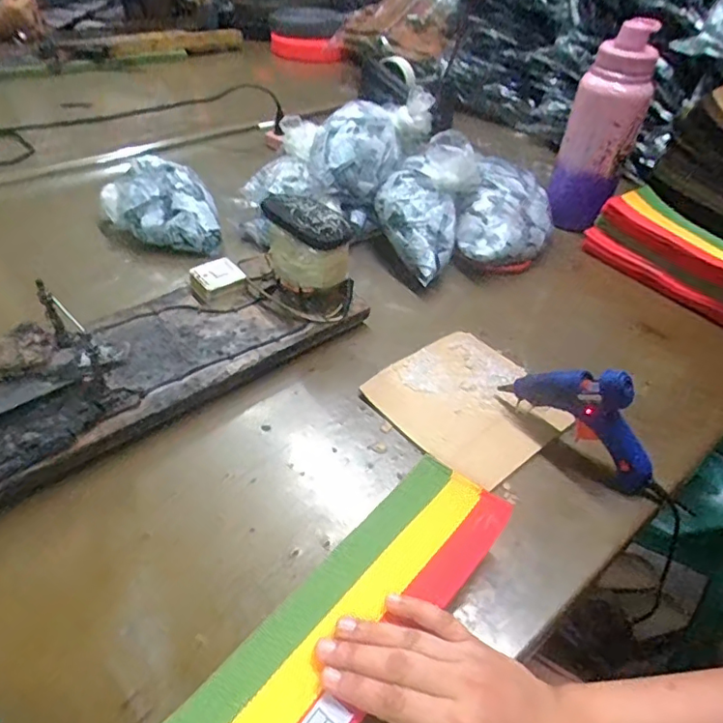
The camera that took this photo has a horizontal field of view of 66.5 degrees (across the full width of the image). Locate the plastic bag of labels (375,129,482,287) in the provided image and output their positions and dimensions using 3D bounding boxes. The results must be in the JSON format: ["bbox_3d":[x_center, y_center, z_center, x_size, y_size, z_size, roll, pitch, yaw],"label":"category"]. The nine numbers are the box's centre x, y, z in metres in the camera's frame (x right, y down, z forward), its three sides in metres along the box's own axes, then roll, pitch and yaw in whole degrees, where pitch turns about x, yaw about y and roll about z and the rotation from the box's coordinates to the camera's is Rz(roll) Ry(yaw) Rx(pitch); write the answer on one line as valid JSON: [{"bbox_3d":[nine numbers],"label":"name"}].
[{"bbox_3d":[0.075,-0.206,0.690,0.114,0.112,0.177,16,44,12],"label":"plastic bag of labels"}]

